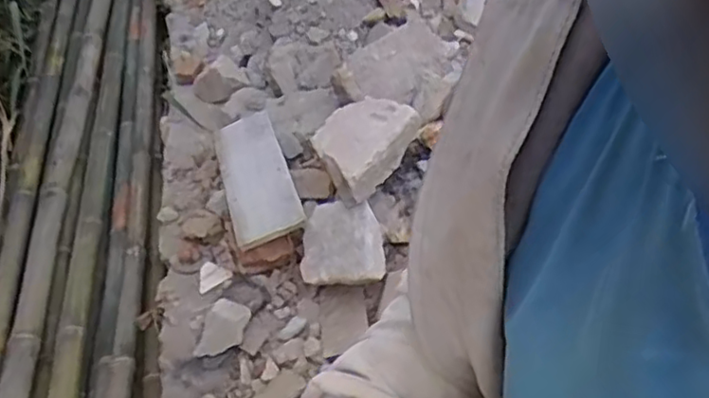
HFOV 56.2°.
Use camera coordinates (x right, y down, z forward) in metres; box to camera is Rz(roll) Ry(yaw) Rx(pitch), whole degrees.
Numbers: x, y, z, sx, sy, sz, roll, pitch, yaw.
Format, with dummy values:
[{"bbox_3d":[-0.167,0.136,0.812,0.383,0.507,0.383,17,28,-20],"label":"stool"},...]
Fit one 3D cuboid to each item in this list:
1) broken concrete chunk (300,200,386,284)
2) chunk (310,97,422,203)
[{"bbox_3d":[-0.027,0.107,1.589,0.197,0.196,0.072,-3,4,10],"label":"broken concrete chunk"},{"bbox_3d":[0.021,-0.148,1.644,0.213,0.078,0.297,28,55,26],"label":"chunk"}]

